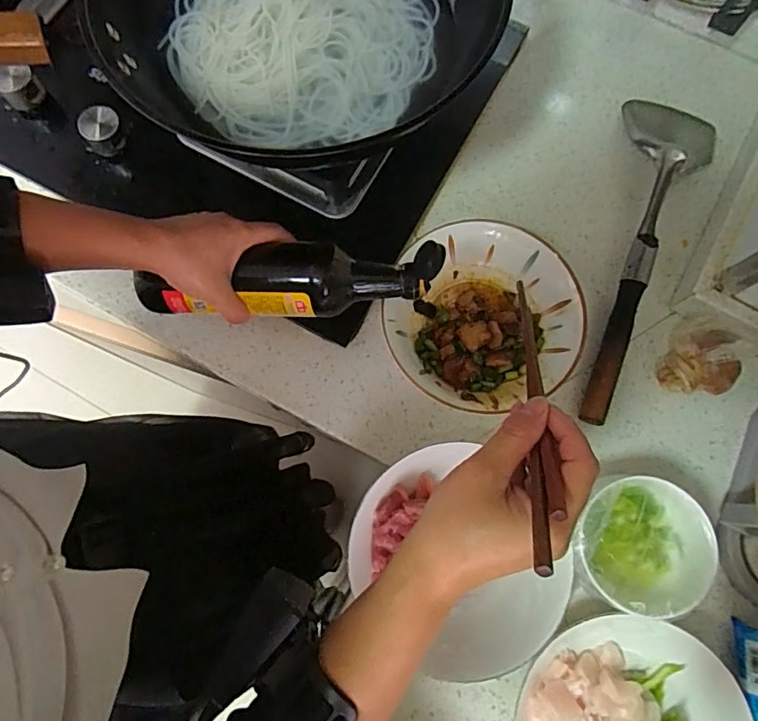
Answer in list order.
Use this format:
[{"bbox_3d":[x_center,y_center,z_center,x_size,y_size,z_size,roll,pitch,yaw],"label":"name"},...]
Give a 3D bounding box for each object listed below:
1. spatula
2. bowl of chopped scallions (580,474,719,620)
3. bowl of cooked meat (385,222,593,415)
[{"bbox_3d":[0.260,-0.106,0.498,0.089,0.038,0.361,17,77,4],"label":"spatula"},{"bbox_3d":[0.213,0.151,0.427,0.102,0.055,0.102,0,77,0],"label":"bowl of chopped scallions"},{"bbox_3d":[0.093,-0.039,0.476,0.172,0.053,0.166,0,77,0],"label":"bowl of cooked meat"}]

